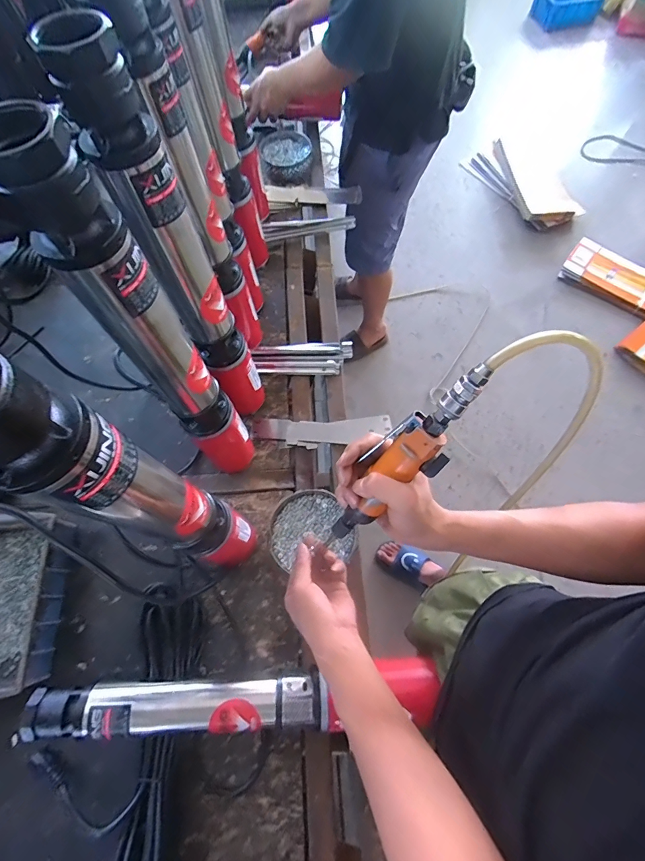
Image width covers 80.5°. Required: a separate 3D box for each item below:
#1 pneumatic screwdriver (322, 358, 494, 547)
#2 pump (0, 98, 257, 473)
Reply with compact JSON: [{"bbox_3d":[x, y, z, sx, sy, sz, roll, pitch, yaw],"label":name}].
[{"bbox_3d":[0.076,0.033,0.371,0.057,0.236,0.033,45,33,17],"label":"pneumatic screwdriver"},{"bbox_3d":[-0.161,-0.068,0.416,0.074,0.453,0.069,-31,70,-11],"label":"pump"}]

